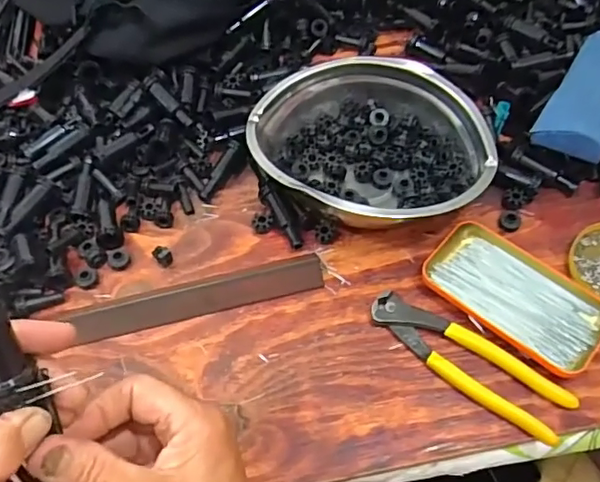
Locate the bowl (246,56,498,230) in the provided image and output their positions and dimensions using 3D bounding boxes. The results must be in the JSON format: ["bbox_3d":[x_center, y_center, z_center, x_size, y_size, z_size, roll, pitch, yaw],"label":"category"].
[{"bbox_3d":[0.064,-0.095,0.522,0.219,0.049,0.182,12,59,10],"label":"bowl"}]

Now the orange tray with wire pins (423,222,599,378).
[{"bbox_3d":[0.177,0.041,0.464,0.142,0.019,0.076,37,66,23],"label":"orange tray with wire pins"}]

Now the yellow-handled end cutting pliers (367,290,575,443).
[{"bbox_3d":[0.130,0.088,0.441,0.161,0.019,0.047,34,65,21],"label":"yellow-handled end cutting pliers"}]

